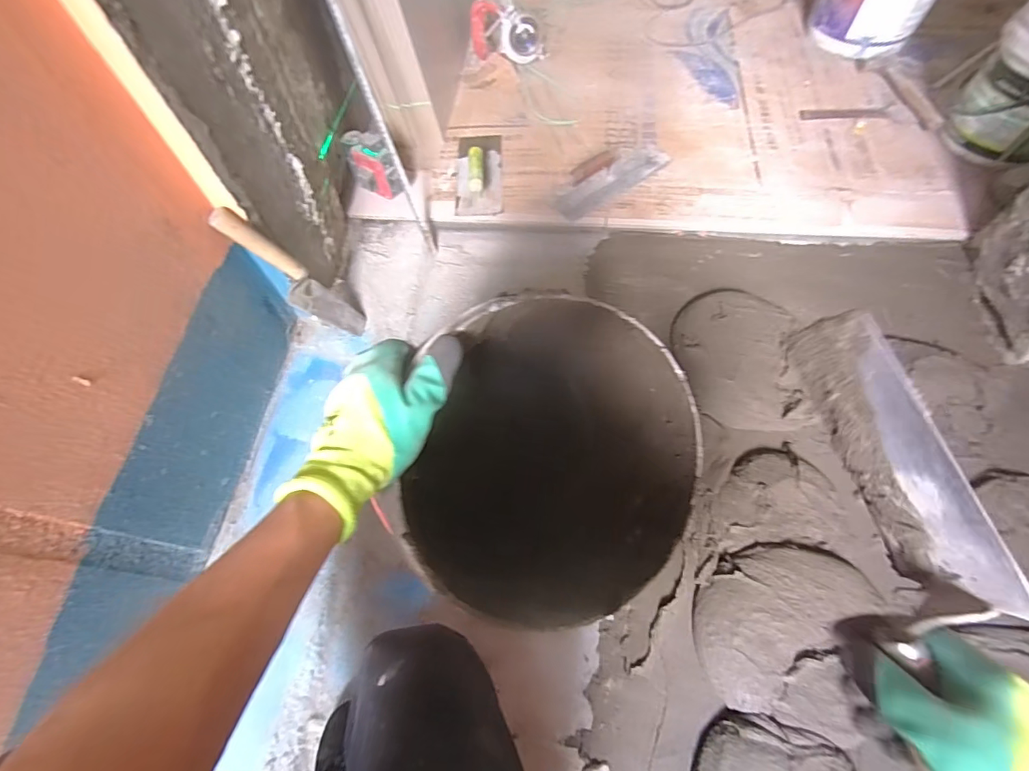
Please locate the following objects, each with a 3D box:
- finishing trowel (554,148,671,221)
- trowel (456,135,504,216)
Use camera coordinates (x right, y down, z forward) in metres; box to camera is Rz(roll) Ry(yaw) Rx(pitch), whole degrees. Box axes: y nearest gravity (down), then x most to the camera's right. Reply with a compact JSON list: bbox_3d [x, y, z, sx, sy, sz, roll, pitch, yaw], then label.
[{"bbox_3d":[0.221,-0.492,1.017,0.300,0.097,0.096,-34,66,-15],"label":"finishing trowel"},{"bbox_3d":[-0.082,-0.514,1.067,0.104,0.089,0.252,-2,62,1],"label":"trowel"}]

